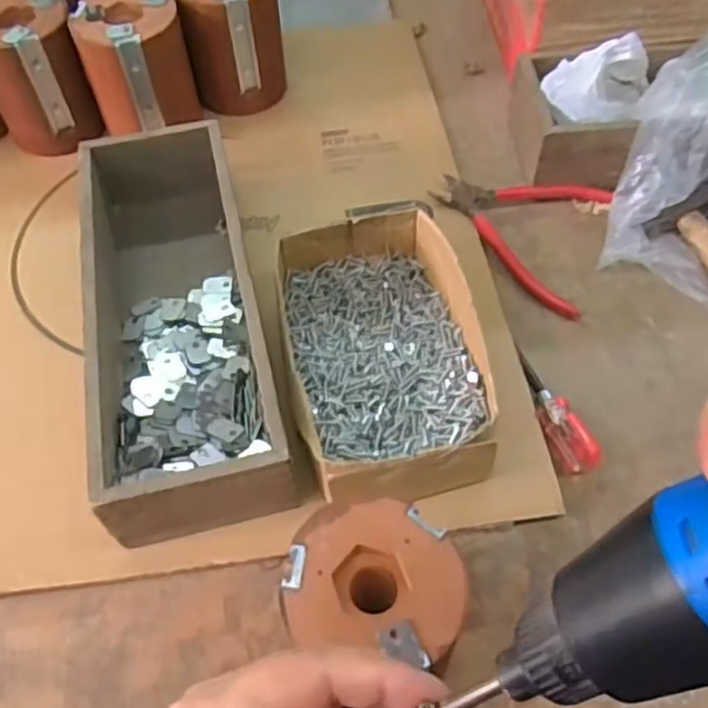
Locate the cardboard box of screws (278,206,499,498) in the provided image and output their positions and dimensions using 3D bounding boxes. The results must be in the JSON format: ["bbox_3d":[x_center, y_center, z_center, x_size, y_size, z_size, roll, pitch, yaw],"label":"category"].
[{"bbox_3d":[0.017,0.000,0.444,0.117,0.057,0.196,-9,57,-4],"label":"cardboard box of screws"}]

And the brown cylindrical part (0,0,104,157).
[{"bbox_3d":[-0.252,-0.223,0.571,0.074,0.099,0.076,-20,58,-11],"label":"brown cylindrical part"}]

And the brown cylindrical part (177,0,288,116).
[{"bbox_3d":[-0.099,-0.262,0.591,0.077,0.100,0.078,-10,57,-5],"label":"brown cylindrical part"}]

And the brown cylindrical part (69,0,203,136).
[{"bbox_3d":[-0.168,-0.226,0.563,0.076,0.085,0.070,-1,56,1],"label":"brown cylindrical part"}]

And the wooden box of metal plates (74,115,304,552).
[{"bbox_3d":[-0.113,-0.034,0.462,0.100,0.067,0.300,-12,57,-6],"label":"wooden box of metal plates"}]

